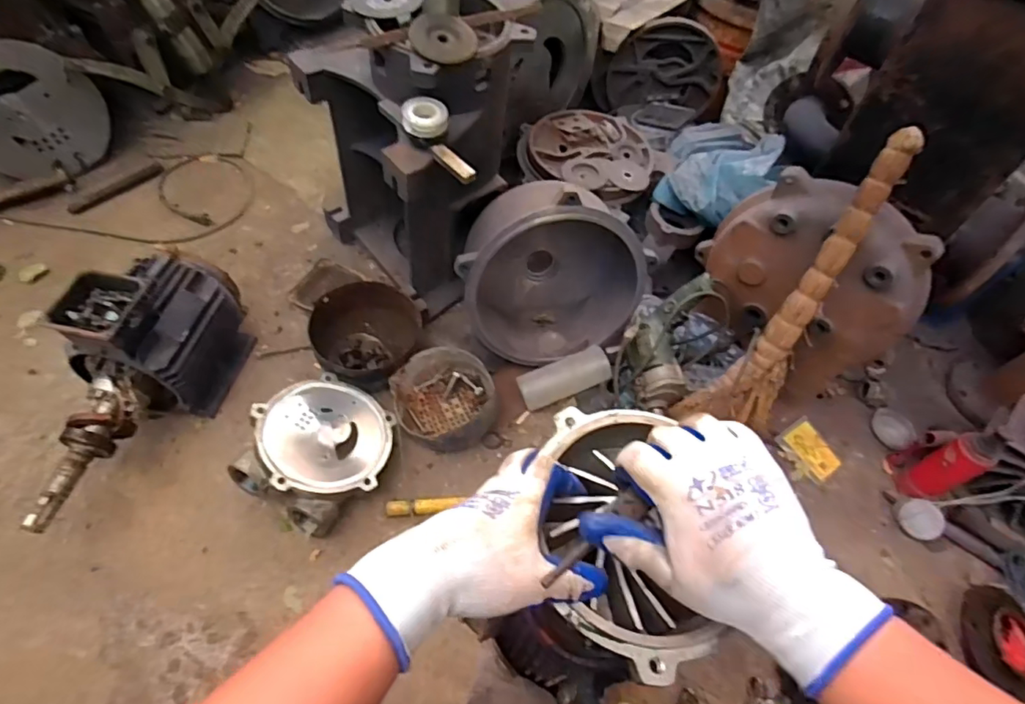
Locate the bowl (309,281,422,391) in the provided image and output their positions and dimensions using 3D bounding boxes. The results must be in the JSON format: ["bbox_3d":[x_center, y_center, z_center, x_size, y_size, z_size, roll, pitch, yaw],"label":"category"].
[{"bbox_3d":[-0.263,-0.019,0.996,0.188,0.084,0.203,4,54,-5],"label":"bowl"}]

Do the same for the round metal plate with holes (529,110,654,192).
[{"bbox_3d":[0.175,-0.452,1.208,0.262,0.034,0.279,2,56,-3],"label":"round metal plate with holes"}]

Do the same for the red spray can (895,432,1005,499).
[{"bbox_3d":[0.727,0.196,0.924,0.068,0.179,0.065,-19,60,-19],"label":"red spray can"}]

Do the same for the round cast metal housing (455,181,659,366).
[{"bbox_3d":[0.066,-0.140,0.985,0.309,0.287,0.159,-33,35,11],"label":"round cast metal housing"}]

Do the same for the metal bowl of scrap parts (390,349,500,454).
[{"bbox_3d":[-0.117,0.080,0.948,0.161,0.094,0.173,4,54,-5],"label":"metal bowl of scrap parts"}]

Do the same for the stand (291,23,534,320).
[{"bbox_3d":[-0.141,-0.323,0.986,0.277,0.473,0.371,-32,65,-25],"label":"stand"}]

